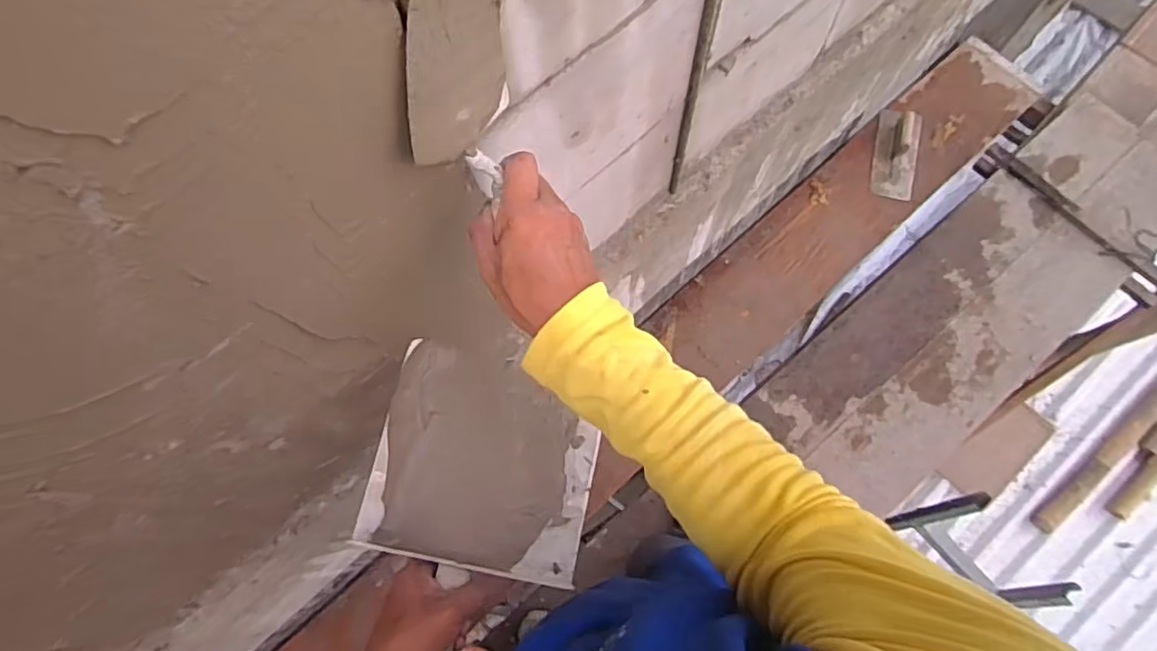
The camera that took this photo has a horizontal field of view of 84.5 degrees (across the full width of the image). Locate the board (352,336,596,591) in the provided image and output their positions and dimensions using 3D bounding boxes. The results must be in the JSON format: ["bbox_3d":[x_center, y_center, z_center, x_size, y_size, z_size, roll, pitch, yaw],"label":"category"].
[{"bbox_3d":[-0.089,0.132,0.635,0.212,0.013,0.202,14,72,-6],"label":"board"}]

